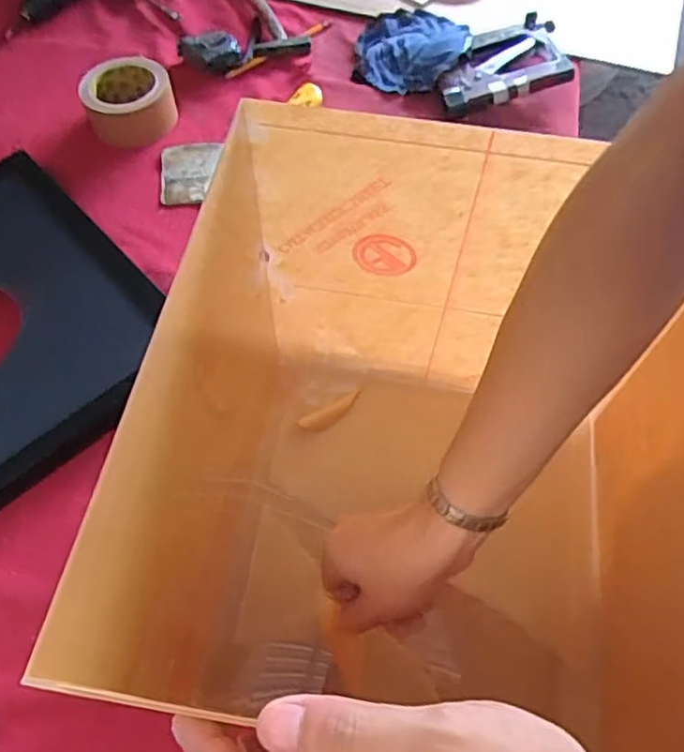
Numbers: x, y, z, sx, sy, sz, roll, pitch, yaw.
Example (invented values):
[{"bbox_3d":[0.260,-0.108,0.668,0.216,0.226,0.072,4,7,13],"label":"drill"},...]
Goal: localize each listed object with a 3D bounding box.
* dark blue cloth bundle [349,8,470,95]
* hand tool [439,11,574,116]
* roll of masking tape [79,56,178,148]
[{"bbox_3d":[0.091,-0.436,0.877,0.138,0.032,0.157,15,63,8],"label":"dark blue cloth bundle"},{"bbox_3d":[0.203,-0.392,0.849,0.178,0.037,0.114,-19,64,-10],"label":"hand tool"},{"bbox_3d":[-0.256,-0.335,0.806,0.100,0.060,0.097,0,62,0],"label":"roll of masking tape"}]

